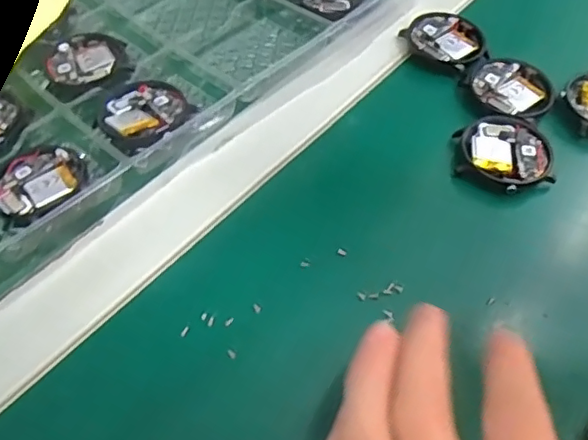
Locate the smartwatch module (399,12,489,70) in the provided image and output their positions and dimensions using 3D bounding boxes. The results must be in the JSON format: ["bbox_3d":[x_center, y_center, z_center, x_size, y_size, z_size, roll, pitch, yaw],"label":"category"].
[{"bbox_3d":[0.089,-0.105,0.335,0.046,0.006,0.040,37,62,21],"label":"smartwatch module"}]

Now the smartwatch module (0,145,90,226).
[{"bbox_3d":[-0.119,-0.017,0.269,0.040,0.009,0.043,32,60,19],"label":"smartwatch module"}]

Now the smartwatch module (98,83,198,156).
[{"bbox_3d":[-0.078,-0.055,0.294,0.043,0.011,0.045,33,60,19],"label":"smartwatch module"}]

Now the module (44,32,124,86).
[{"bbox_3d":[-0.119,-0.090,0.324,0.038,0.007,0.043,8,55,3],"label":"module"}]

